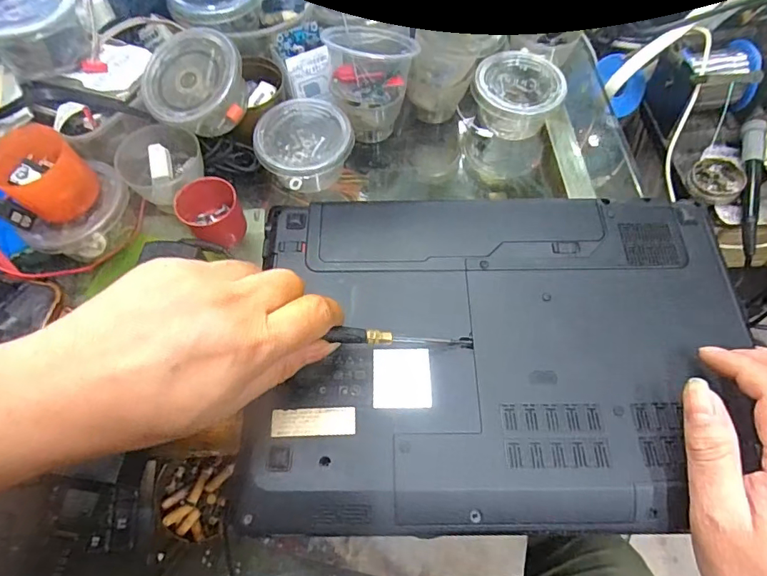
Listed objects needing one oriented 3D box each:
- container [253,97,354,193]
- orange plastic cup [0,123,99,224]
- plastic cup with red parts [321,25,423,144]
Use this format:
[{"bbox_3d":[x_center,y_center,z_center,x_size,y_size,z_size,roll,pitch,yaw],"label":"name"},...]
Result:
[{"bbox_3d":[-0.064,-0.116,0.406,0.075,0.052,0.068,-6,63,-2],"label":"container"},{"bbox_3d":[-0.239,-0.080,0.339,0.051,0.044,0.051,0,62,1],"label":"orange plastic cup"},{"bbox_3d":[-0.009,-0.176,0.412,0.071,0.078,0.071,0,62,1],"label":"plastic cup with red parts"}]

